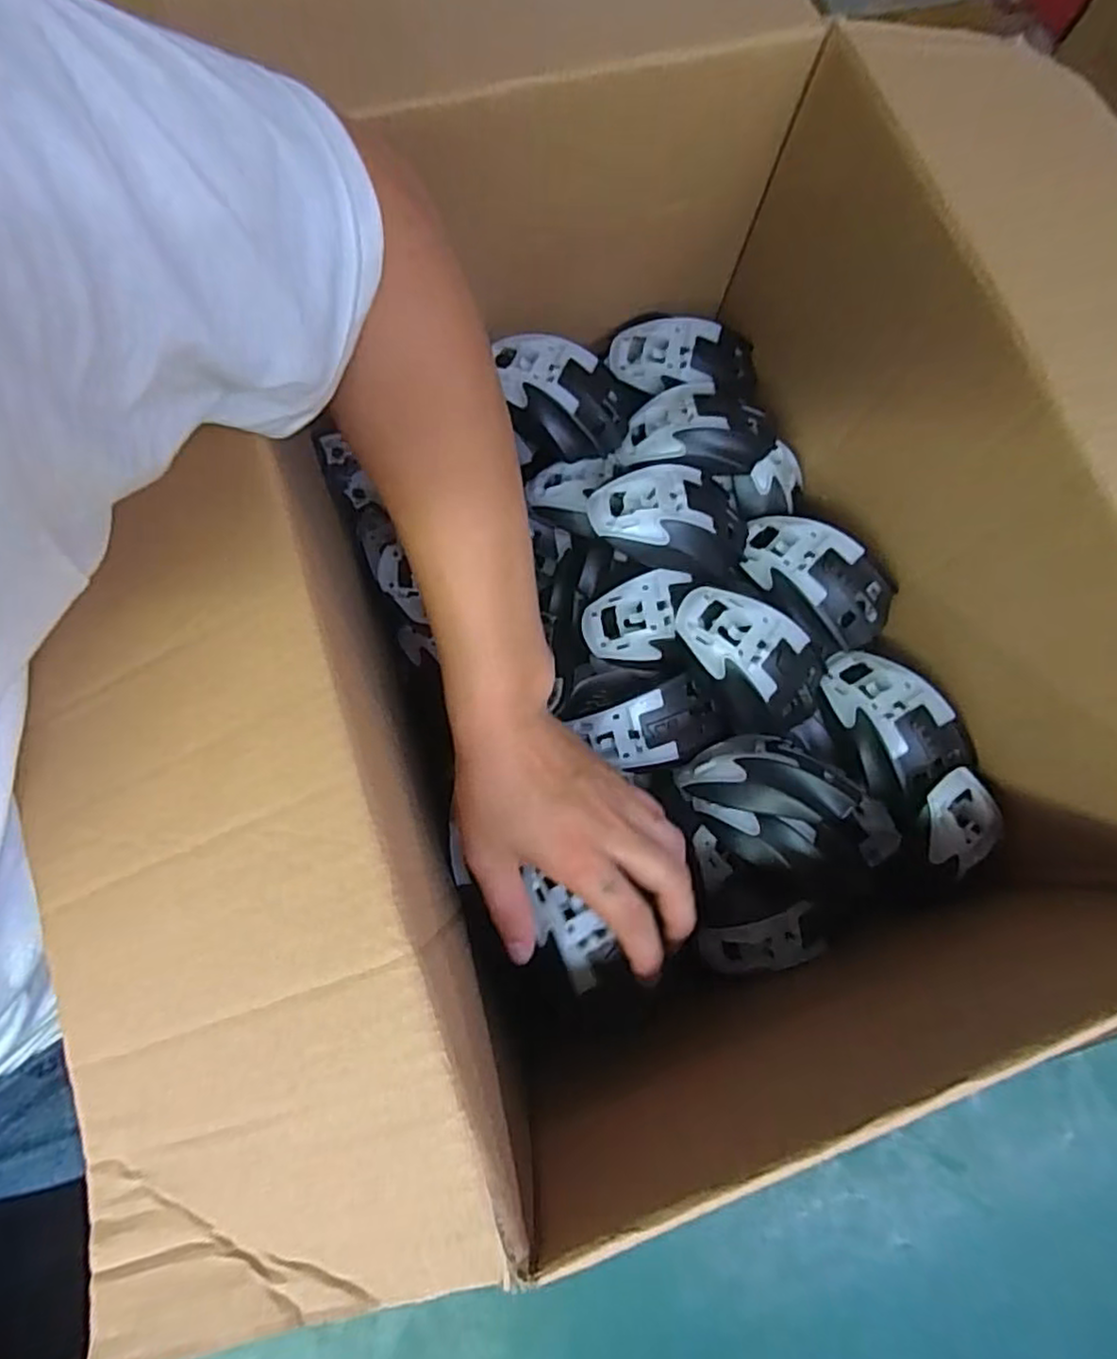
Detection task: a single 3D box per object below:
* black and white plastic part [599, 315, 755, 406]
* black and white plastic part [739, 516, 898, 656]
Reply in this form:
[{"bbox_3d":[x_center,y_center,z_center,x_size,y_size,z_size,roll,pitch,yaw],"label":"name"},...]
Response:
[{"bbox_3d":[0.098,-0.247,0.534,0.120,0.041,0.071,1,77,-1],"label":"black and white plastic part"},{"bbox_3d":[0.178,-0.071,0.475,0.108,0.032,0.067,37,80,7],"label":"black and white plastic part"}]

